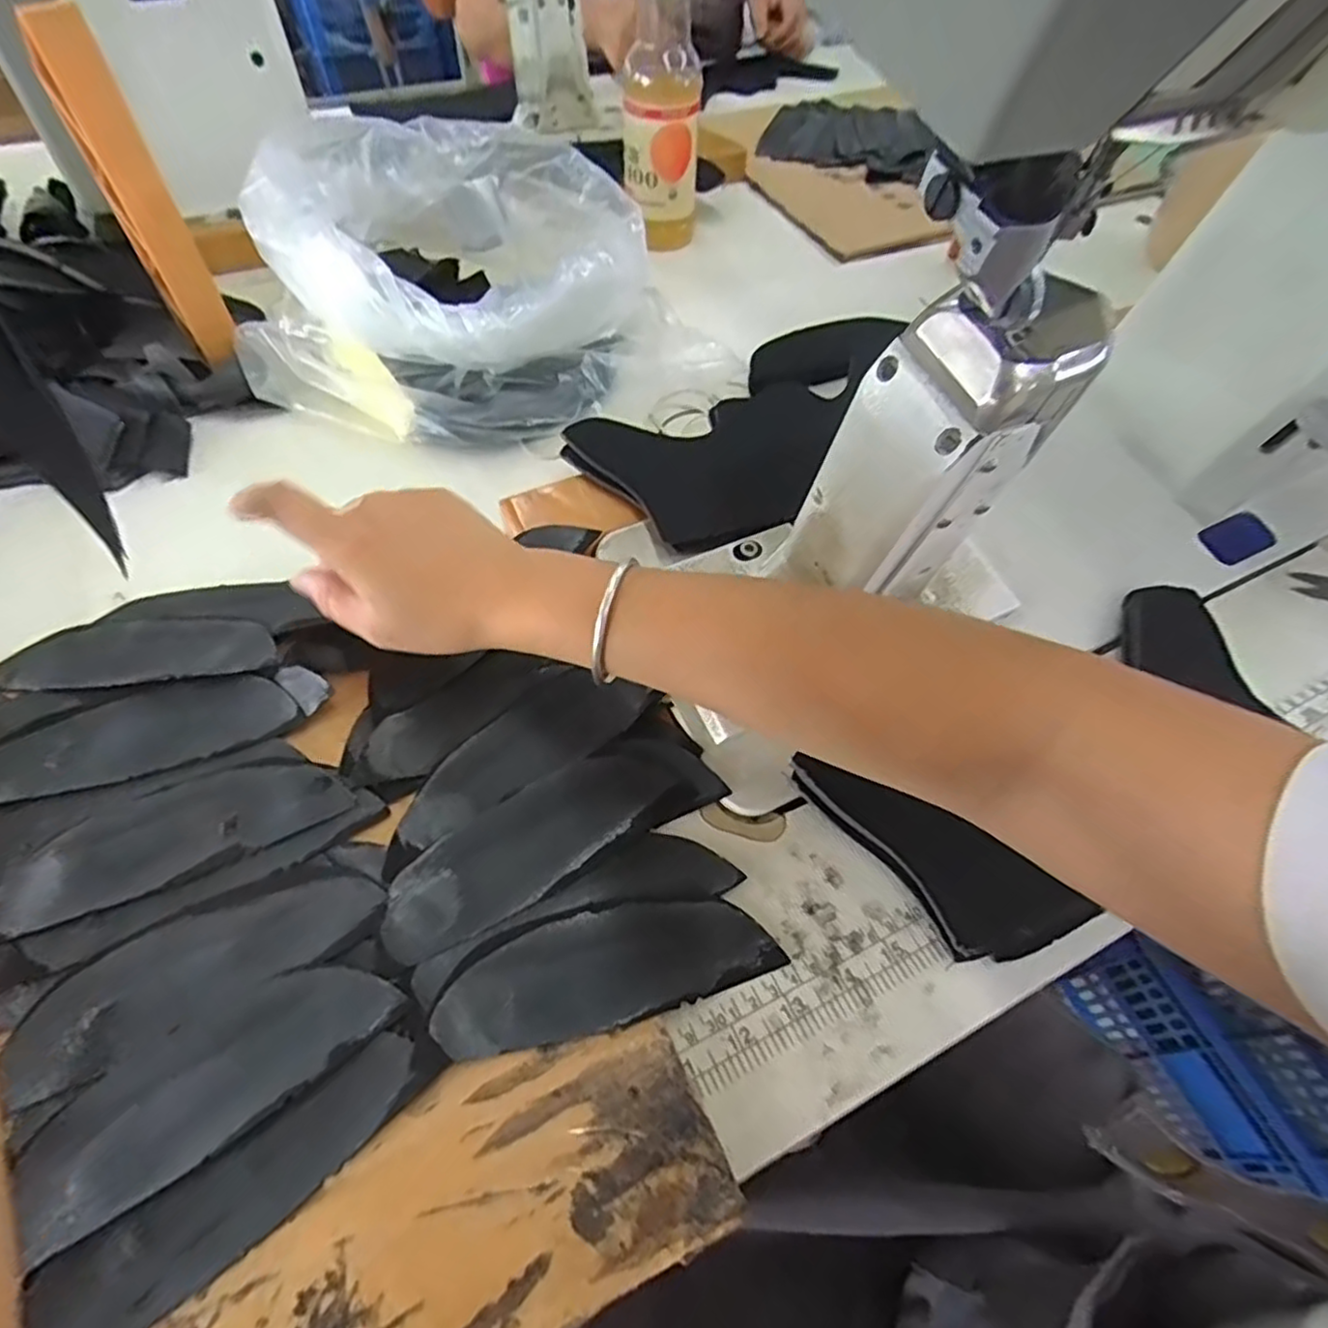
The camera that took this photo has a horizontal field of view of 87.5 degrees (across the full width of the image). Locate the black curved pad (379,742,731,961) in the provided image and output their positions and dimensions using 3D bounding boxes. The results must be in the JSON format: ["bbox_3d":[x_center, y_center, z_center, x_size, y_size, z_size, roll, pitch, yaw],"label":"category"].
[{"bbox_3d":[-0.049,0.075,0.312,0.155,0.009,0.046,-24,61,-18],"label":"black curved pad"}]

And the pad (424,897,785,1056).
[{"bbox_3d":[-0.022,0.125,0.286,0.136,0.006,0.044,-15,58,-13],"label":"pad"}]

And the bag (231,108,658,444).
[{"bbox_3d":[-0.140,-0.269,0.483,0.236,0.117,0.227,16,57,7],"label":"bag"}]

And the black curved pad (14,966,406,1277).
[{"bbox_3d":[-0.166,0.152,0.256,0.125,0.004,0.046,-32,64,-22],"label":"black curved pad"}]

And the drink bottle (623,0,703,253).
[{"bbox_3d":[0.000,-0.466,0.570,0.062,0.208,0.076,2,56,-2],"label":"drink bottle"}]

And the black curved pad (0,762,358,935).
[{"bbox_3d":[-0.215,0.074,0.306,0.138,0.004,0.047,-22,60,-17],"label":"black curved pad"}]

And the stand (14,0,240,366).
[{"bbox_3d":[-0.304,-0.268,0.408,0.034,0.173,0.019,-19,59,-15],"label":"stand"}]

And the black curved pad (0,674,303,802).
[{"bbox_3d":[-0.249,0.033,0.329,0.136,0.005,0.043,-14,58,-13],"label":"black curved pad"}]

